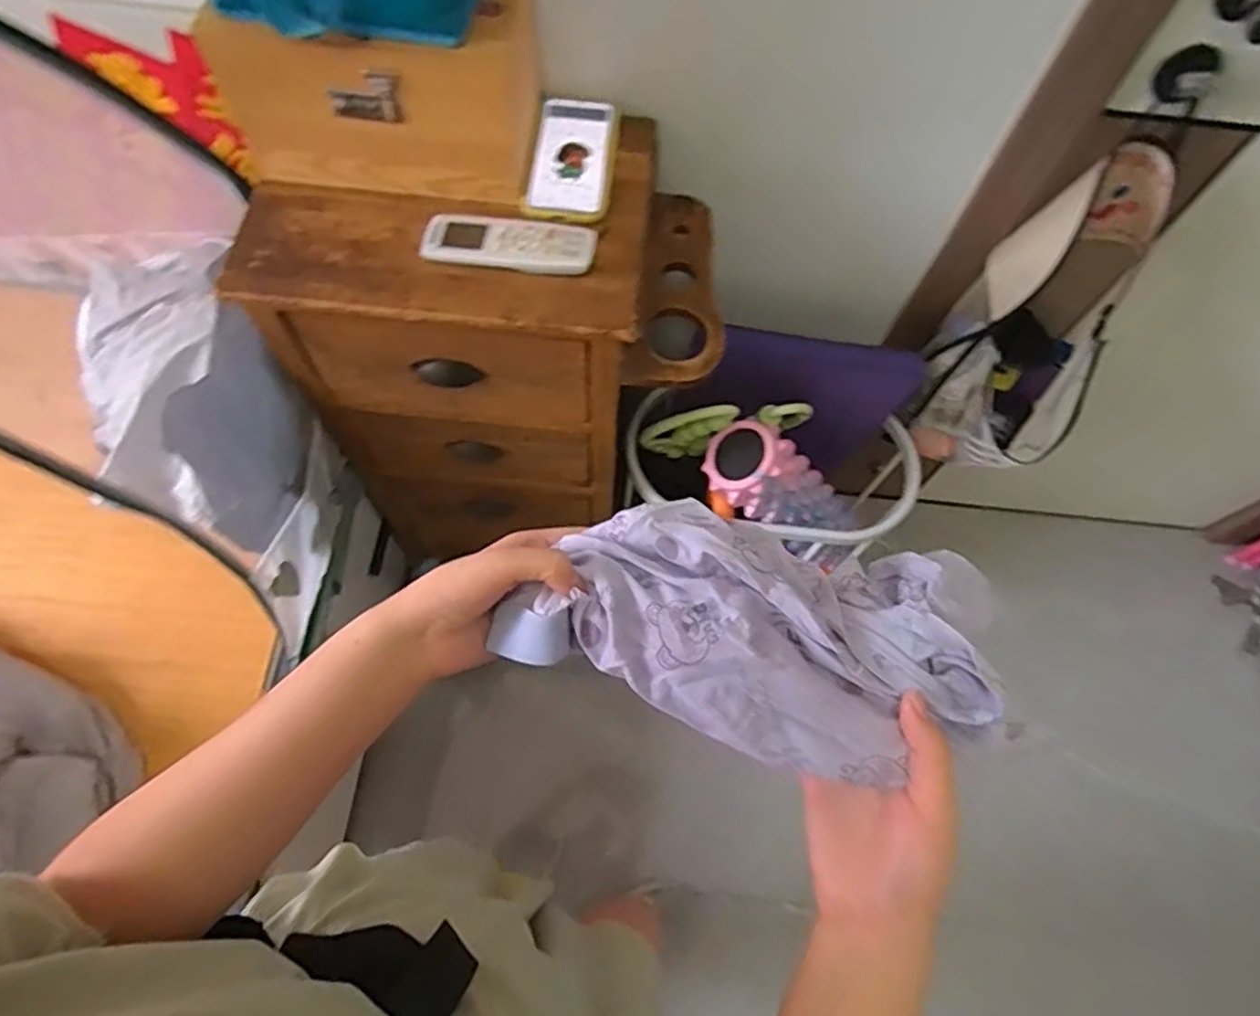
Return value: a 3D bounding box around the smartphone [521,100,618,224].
[{"bbox_3d":[-0.059,-0.365,0.738,0.083,0.014,0.158,8,67,0],"label":"smartphone"}]

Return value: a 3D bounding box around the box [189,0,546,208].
[{"bbox_3d":[-0.233,-0.416,0.678,0.280,0.145,0.152,4,67,-1],"label":"box"}]

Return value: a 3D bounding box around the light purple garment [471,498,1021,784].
[{"bbox_3d":[0.055,0.057,0.359,0.230,0.052,0.116,16,67,4],"label":"light purple garment"}]

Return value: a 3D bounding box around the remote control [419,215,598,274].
[{"bbox_3d":[-0.115,-0.254,0.679,0.162,0.030,0.057,11,67,2],"label":"remote control"}]

